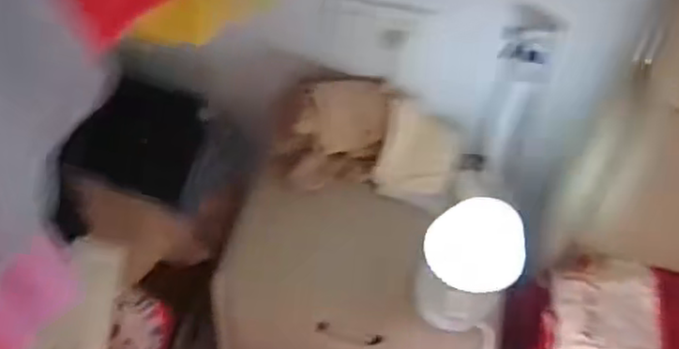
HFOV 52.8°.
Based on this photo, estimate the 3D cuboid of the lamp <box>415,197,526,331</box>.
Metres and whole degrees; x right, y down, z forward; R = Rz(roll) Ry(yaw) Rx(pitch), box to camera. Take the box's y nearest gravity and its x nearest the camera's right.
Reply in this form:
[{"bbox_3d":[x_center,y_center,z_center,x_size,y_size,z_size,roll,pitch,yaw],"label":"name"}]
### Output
[{"bbox_3d":[0.194,0.141,1.036,0.135,0.211,0.125,4,51,-5],"label":"lamp"}]

